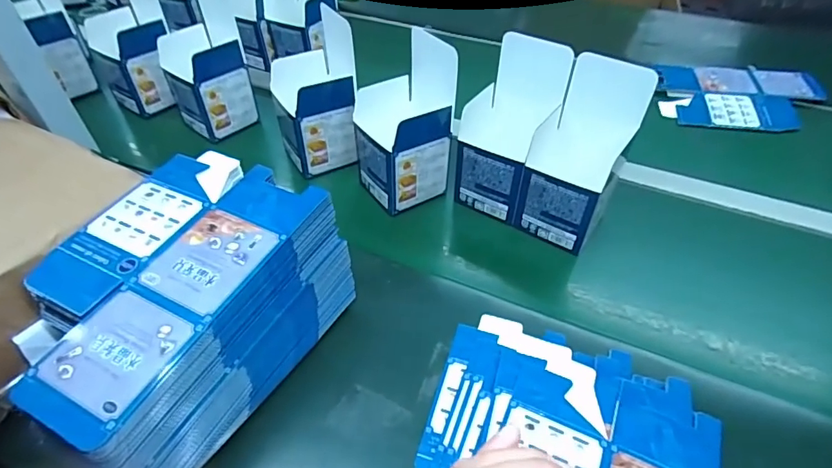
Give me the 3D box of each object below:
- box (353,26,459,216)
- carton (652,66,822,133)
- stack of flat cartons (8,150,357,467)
[{"bbox_3d":[-0.018,-0.130,0.556,0.096,0.173,0.103,-26,52,-22],"label":"box"},{"bbox_3d":[0.499,-0.216,0.743,0.228,0.028,0.160,8,48,8],"label":"carton"},{"bbox_3d":[-0.193,0.061,0.409,0.175,0.127,0.240,23,51,20],"label":"stack of flat cartons"}]

